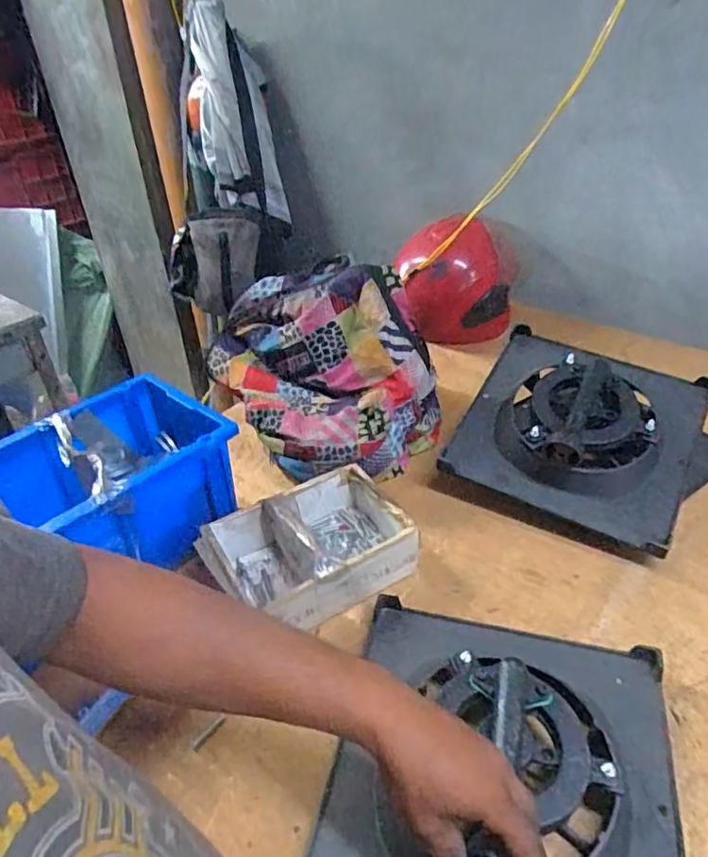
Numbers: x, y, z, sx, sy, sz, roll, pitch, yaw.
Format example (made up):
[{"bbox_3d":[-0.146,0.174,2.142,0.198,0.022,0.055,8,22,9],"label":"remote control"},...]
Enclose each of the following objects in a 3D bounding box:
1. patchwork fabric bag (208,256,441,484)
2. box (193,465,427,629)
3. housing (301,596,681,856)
[{"bbox_3d":[-0.051,-0.099,0.899,0.330,0.254,0.267,28,47,35],"label":"patchwork fabric bag"},{"bbox_3d":[-0.055,0.147,0.724,0.232,0.085,0.148,-22,39,-22],"label":"box"},{"bbox_3d":[0.128,0.277,0.514,0.287,0.094,0.295,6,37,15],"label":"housing"}]

